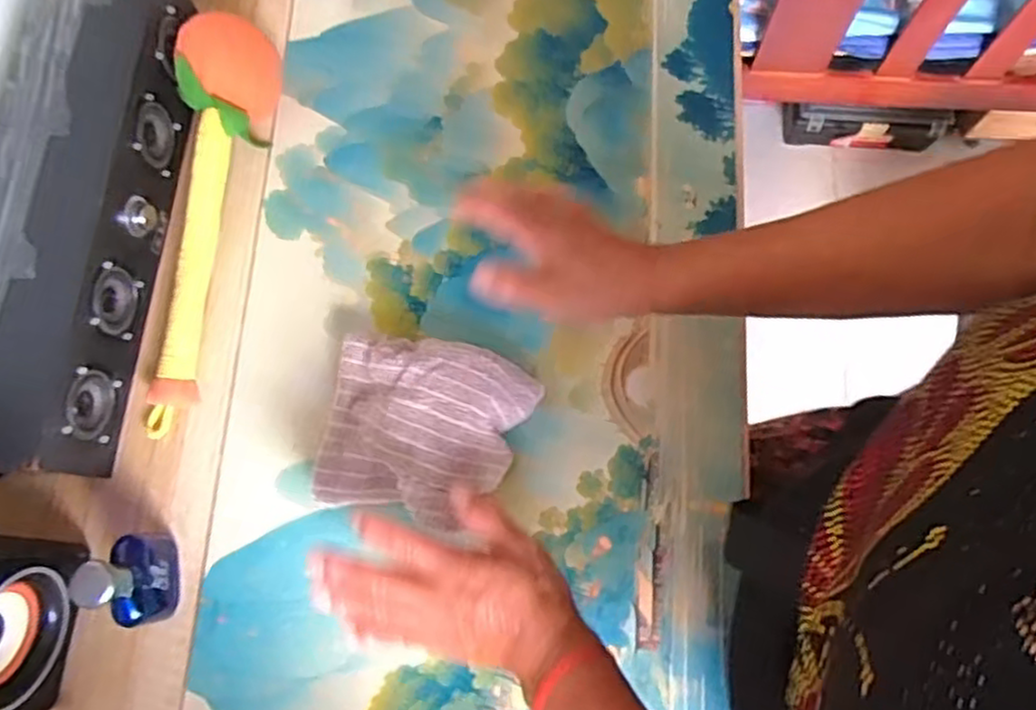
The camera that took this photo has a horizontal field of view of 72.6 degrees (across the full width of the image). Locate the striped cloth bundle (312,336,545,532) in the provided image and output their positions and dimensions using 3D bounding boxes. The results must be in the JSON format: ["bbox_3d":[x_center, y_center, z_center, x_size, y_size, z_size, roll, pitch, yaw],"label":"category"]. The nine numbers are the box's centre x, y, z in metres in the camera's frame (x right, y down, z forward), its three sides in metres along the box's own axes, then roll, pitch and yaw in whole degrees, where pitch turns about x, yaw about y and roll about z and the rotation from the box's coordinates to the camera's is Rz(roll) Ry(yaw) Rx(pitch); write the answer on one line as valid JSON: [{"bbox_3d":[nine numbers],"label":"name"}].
[{"bbox_3d":[-0.068,0.052,0.507,0.140,0.053,0.126,13,77,6],"label":"striped cloth bundle"}]

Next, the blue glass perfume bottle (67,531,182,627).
[{"bbox_3d":[-0.260,0.152,0.479,0.023,0.097,0.060,-8,76,1],"label":"blue glass perfume bottle"}]

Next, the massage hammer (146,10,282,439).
[{"bbox_3d":[-0.258,-0.108,0.549,0.062,0.068,0.322,10,77,5],"label":"massage hammer"}]

